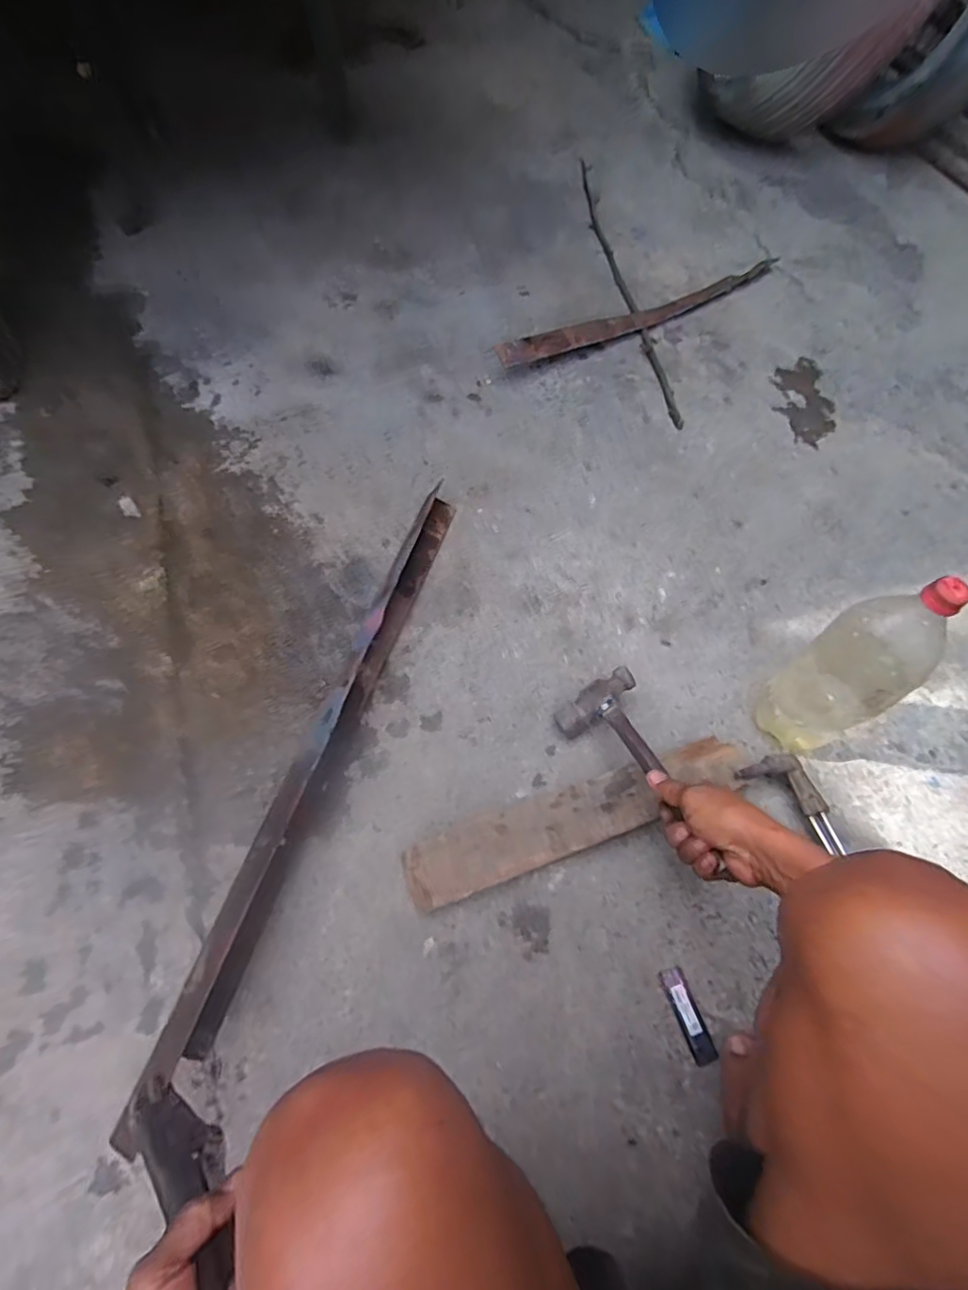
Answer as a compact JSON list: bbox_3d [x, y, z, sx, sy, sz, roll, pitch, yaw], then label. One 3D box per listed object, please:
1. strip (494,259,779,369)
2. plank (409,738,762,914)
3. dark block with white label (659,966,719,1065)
[{"bbox_3d":[0.334,-0.662,1.156,0.727,0.057,0.075,-29,66,-18],"label":"strip"},{"bbox_3d":[0.110,0.193,0.666,0.399,0.054,0.075,-17,63,-12],"label":"plank"},{"bbox_3d":[0.203,0.366,0.585,0.025,0.013,0.083,-16,62,-11],"label":"dark block with white label"}]

